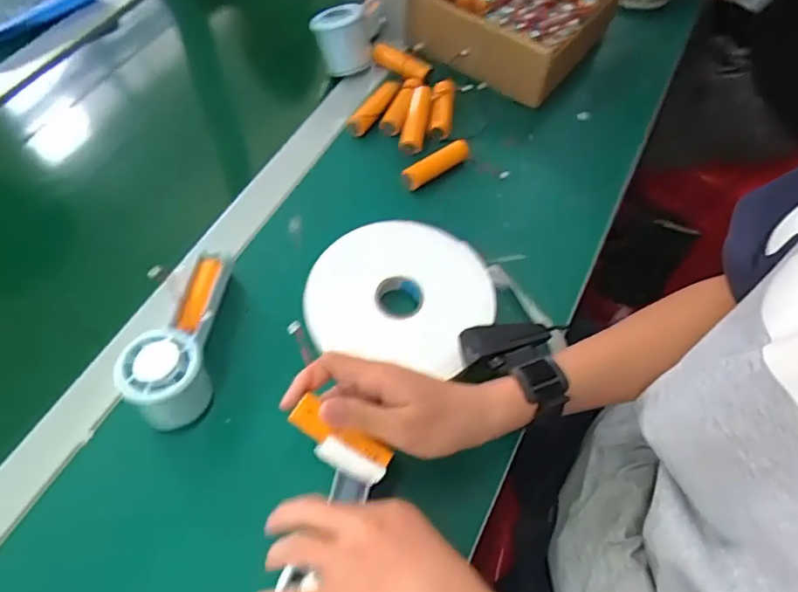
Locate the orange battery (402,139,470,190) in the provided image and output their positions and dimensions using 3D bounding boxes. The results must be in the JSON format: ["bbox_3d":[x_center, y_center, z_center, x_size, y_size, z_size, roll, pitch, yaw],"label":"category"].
[{"bbox_3d":[0.040,-0.136,0.578,0.084,0.016,0.022,-35,68,-19],"label":"orange battery"}]

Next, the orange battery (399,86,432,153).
[{"bbox_3d":[0.019,-0.186,0.589,0.023,0.021,0.072,12,82,4],"label":"orange battery"}]

